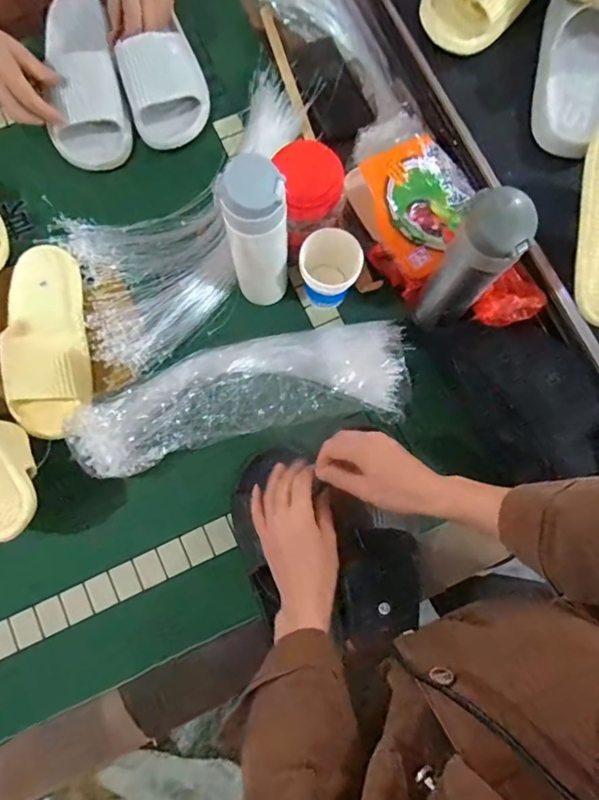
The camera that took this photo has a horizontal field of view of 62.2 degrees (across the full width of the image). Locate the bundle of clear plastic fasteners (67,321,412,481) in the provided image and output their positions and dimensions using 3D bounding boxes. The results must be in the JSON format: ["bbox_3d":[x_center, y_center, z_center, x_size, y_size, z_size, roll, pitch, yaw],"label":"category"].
[{"bbox_3d":[-0.063,-0.010,0.607,0.405,0.049,0.133,-13,80,-3],"label":"bundle of clear plastic fasteners"}]

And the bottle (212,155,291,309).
[{"bbox_3d":[-0.046,-0.176,0.554,0.063,0.216,0.058,0,80,-1],"label":"bottle"}]

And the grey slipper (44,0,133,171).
[{"bbox_3d":[-0.295,-0.456,0.684,0.105,0.059,0.270,-7,80,-2],"label":"grey slipper"}]

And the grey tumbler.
[{"bbox_3d":[0.181,-0.143,0.534,0.064,0.173,0.081,30,81,5],"label":"grey tumbler"}]

